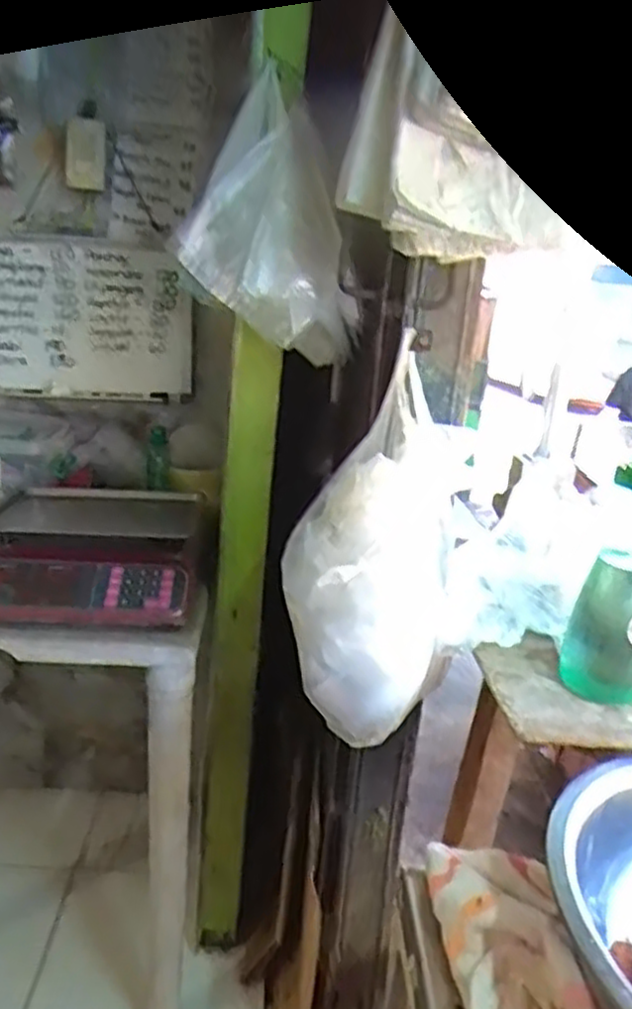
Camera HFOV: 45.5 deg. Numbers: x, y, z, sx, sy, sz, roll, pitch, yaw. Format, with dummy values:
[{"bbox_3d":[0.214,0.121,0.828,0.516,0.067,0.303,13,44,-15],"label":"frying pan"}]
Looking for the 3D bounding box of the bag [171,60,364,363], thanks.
[{"bbox_3d":[-0.048,-0.367,0.982,0.223,0.327,0.142,5,17,2],"label":"bag"}]

